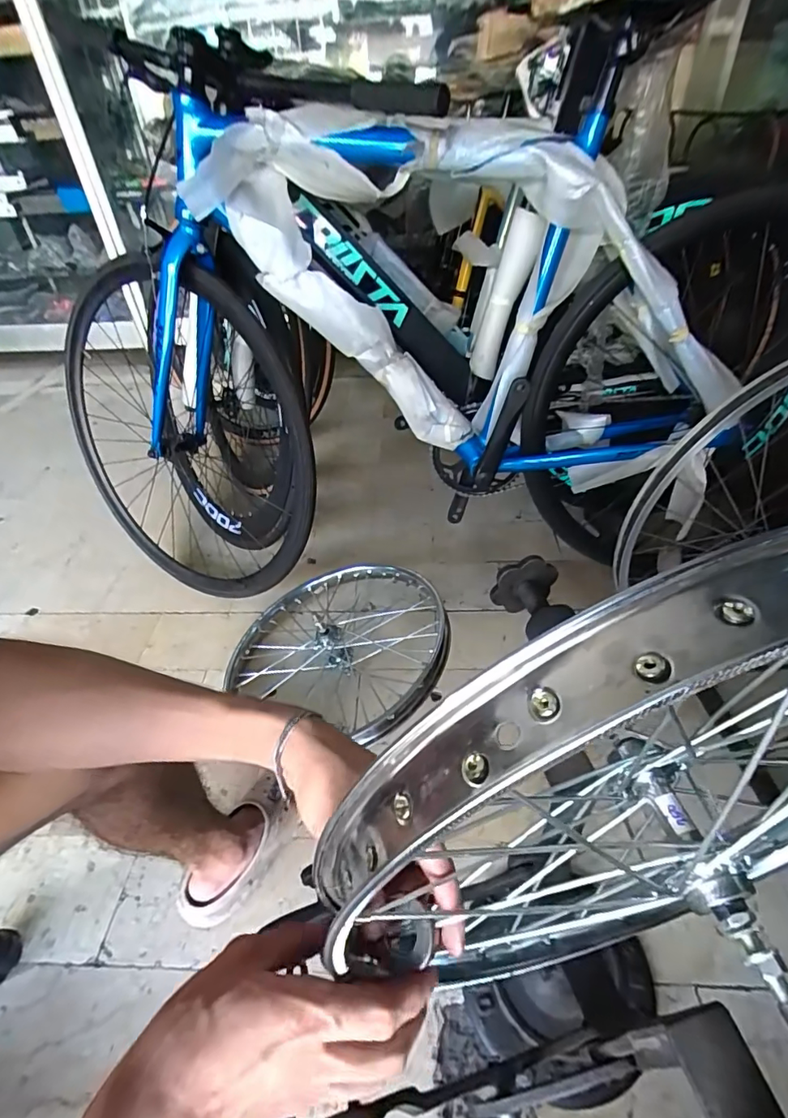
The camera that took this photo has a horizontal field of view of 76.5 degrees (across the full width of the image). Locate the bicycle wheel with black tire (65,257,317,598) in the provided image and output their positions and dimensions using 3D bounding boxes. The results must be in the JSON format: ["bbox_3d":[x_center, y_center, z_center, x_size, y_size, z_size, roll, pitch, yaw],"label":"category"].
[{"bbox_3d":[-0.418,-0.238,1.009,0.639,0.640,0.140,28,36,16],"label":"bicycle wheel with black tire"}]

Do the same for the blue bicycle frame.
[{"bbox_3d":[0.031,-0.406,0.820,0.974,0.486,0.200,1,43,6],"label":"blue bicycle frame"}]

